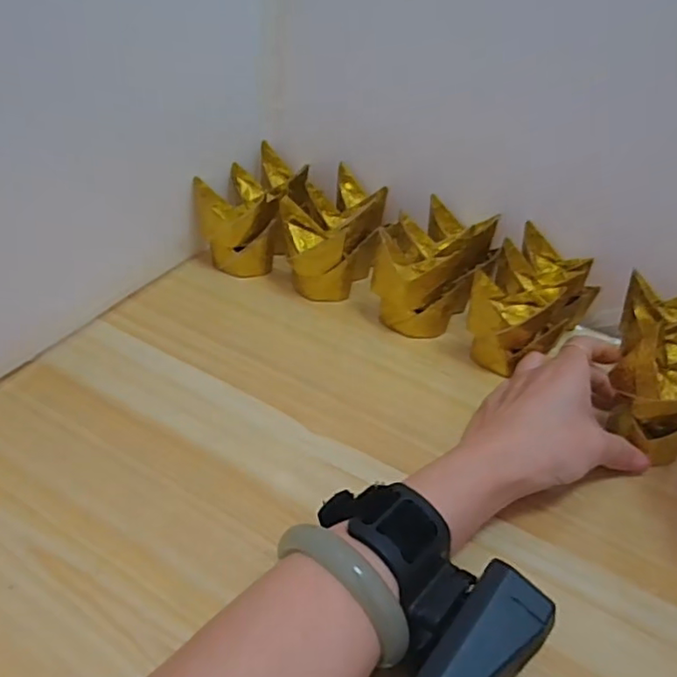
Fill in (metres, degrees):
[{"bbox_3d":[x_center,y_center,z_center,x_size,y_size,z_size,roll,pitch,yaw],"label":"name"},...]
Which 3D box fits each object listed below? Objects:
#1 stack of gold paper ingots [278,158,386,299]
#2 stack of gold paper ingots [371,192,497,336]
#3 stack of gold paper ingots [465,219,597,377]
[{"bbox_3d":[-0.003,-0.083,0.480,0.071,0.066,0.101,10,40,7],"label":"stack of gold paper ingots"},{"bbox_3d":[0.071,-0.052,0.450,0.070,0.066,0.094,25,43,23],"label":"stack of gold paper ingots"},{"bbox_3d":[0.139,-0.027,0.423,0.066,0.065,0.107,24,43,22],"label":"stack of gold paper ingots"}]

